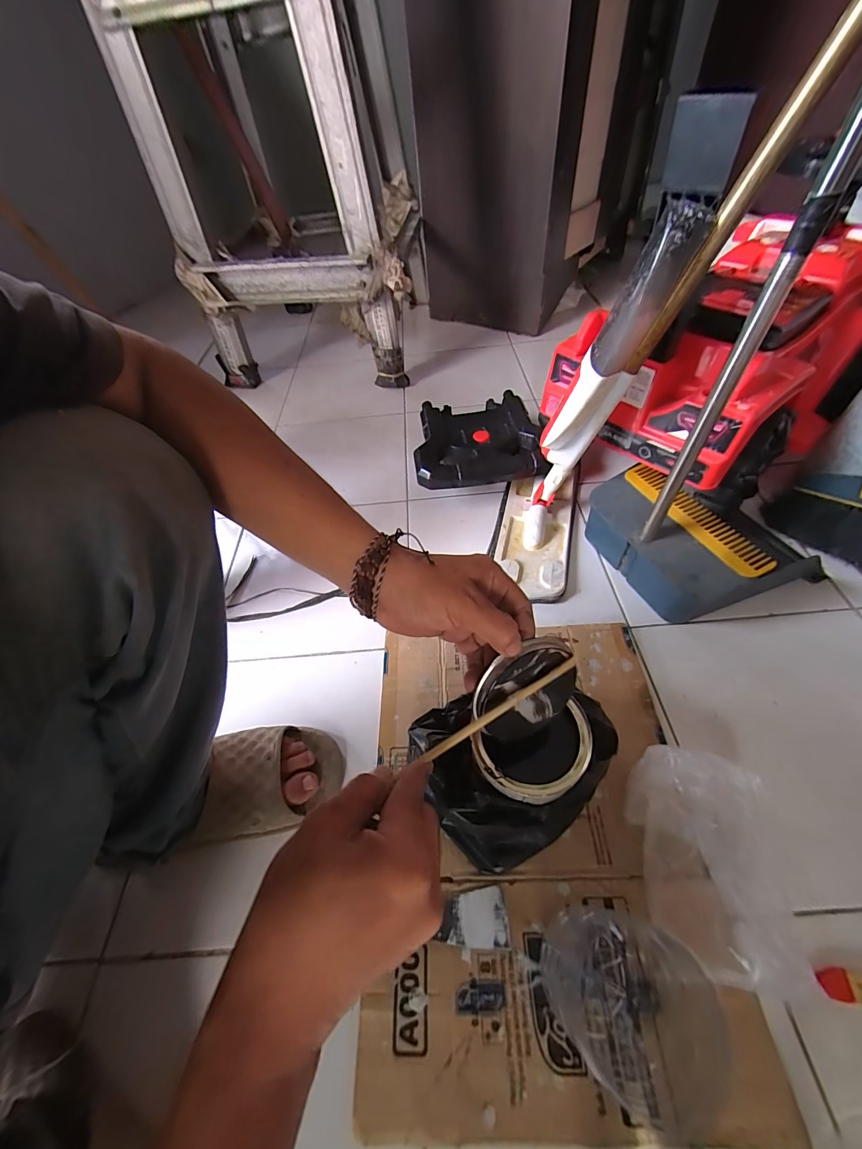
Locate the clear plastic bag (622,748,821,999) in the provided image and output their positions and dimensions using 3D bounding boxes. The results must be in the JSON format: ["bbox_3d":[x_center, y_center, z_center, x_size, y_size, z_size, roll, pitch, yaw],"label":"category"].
[{"bbox_3d":[0.251,0.256,0.364,0.127,0.051,0.172,6,51,9],"label":"clear plastic bag"}]

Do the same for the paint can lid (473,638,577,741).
[{"bbox_3d":[0.068,0.085,0.285,0.078,0.073,0.014,-20,29,-13],"label":"paint can lid"}]

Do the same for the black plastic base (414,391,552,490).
[{"bbox_3d":[0.080,-0.248,0.712,0.205,0.033,0.236,-3,51,2],"label":"black plastic base"}]

